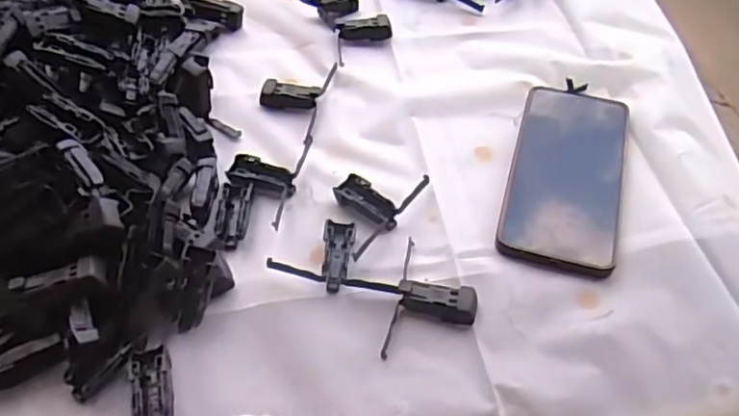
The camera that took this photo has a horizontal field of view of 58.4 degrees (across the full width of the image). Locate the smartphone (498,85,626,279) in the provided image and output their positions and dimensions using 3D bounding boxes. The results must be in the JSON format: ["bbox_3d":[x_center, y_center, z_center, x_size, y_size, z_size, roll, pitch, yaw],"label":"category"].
[{"bbox_3d":[0.143,-0.027,0.473,0.081,0.013,0.164,15,51,7],"label":"smartphone"}]

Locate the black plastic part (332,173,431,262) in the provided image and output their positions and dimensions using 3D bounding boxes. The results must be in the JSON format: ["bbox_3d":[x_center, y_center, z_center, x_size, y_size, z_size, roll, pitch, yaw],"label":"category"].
[{"bbox_3d":[0.000,-0.004,0.451,0.047,0.008,0.082,32,57,22],"label":"black plastic part"}]

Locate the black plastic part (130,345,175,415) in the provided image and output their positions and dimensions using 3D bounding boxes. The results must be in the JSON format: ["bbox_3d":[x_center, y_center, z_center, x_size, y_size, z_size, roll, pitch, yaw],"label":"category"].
[{"bbox_3d":[-0.119,0.099,0.362,0.021,0.010,0.050,-11,53,-11],"label":"black plastic part"}]

